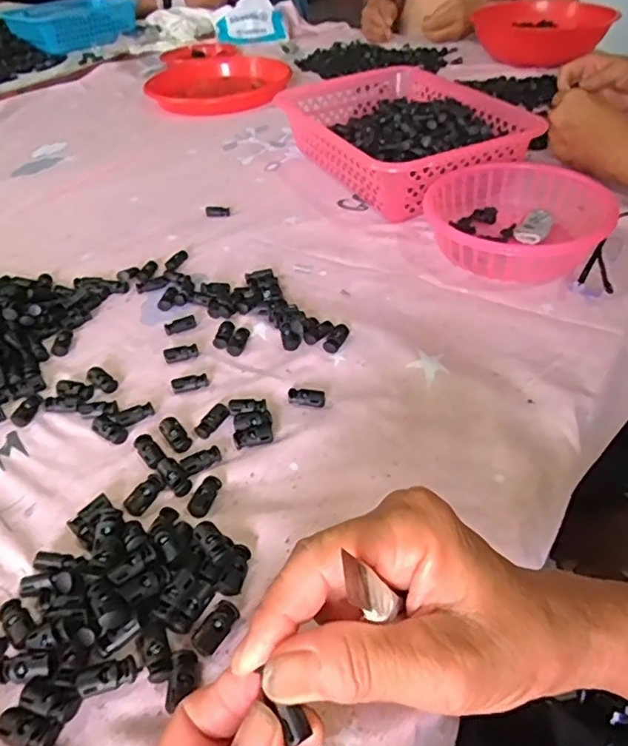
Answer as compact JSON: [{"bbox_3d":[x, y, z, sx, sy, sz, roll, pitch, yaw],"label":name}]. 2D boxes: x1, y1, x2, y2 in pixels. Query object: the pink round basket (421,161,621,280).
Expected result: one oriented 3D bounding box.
[{"bbox_3d":[0.193,-0.152,0.567,0.164,0.055,0.170,-2,43,1],"label":"pink round basket"}]

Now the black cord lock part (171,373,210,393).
[{"bbox_3d":[-0.097,0.008,0.449,0.028,0.007,0.012,-12,44,-9],"label":"black cord lock part"}]

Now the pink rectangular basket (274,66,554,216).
[{"bbox_3d":[0.099,-0.293,0.707,0.204,0.081,0.295,-21,46,-18],"label":"pink rectangular basket"}]

